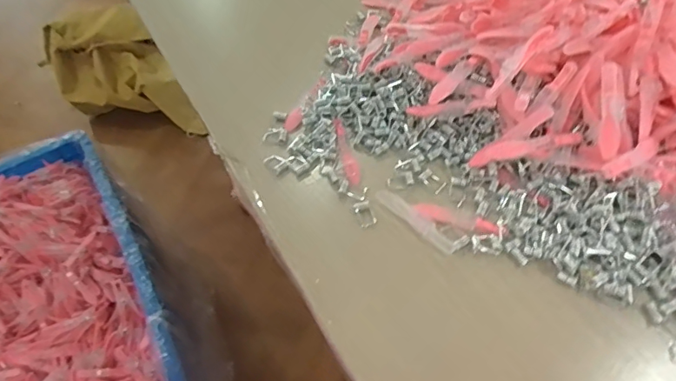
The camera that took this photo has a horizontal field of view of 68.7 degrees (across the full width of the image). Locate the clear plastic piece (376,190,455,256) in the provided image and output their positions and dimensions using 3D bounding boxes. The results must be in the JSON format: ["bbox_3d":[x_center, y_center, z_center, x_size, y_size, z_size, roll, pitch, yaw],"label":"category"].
[{"bbox_3d":[0.065,0.025,0.415,0.015,0.005,0.081,-39,60,-22],"label":"clear plastic piece"}]

